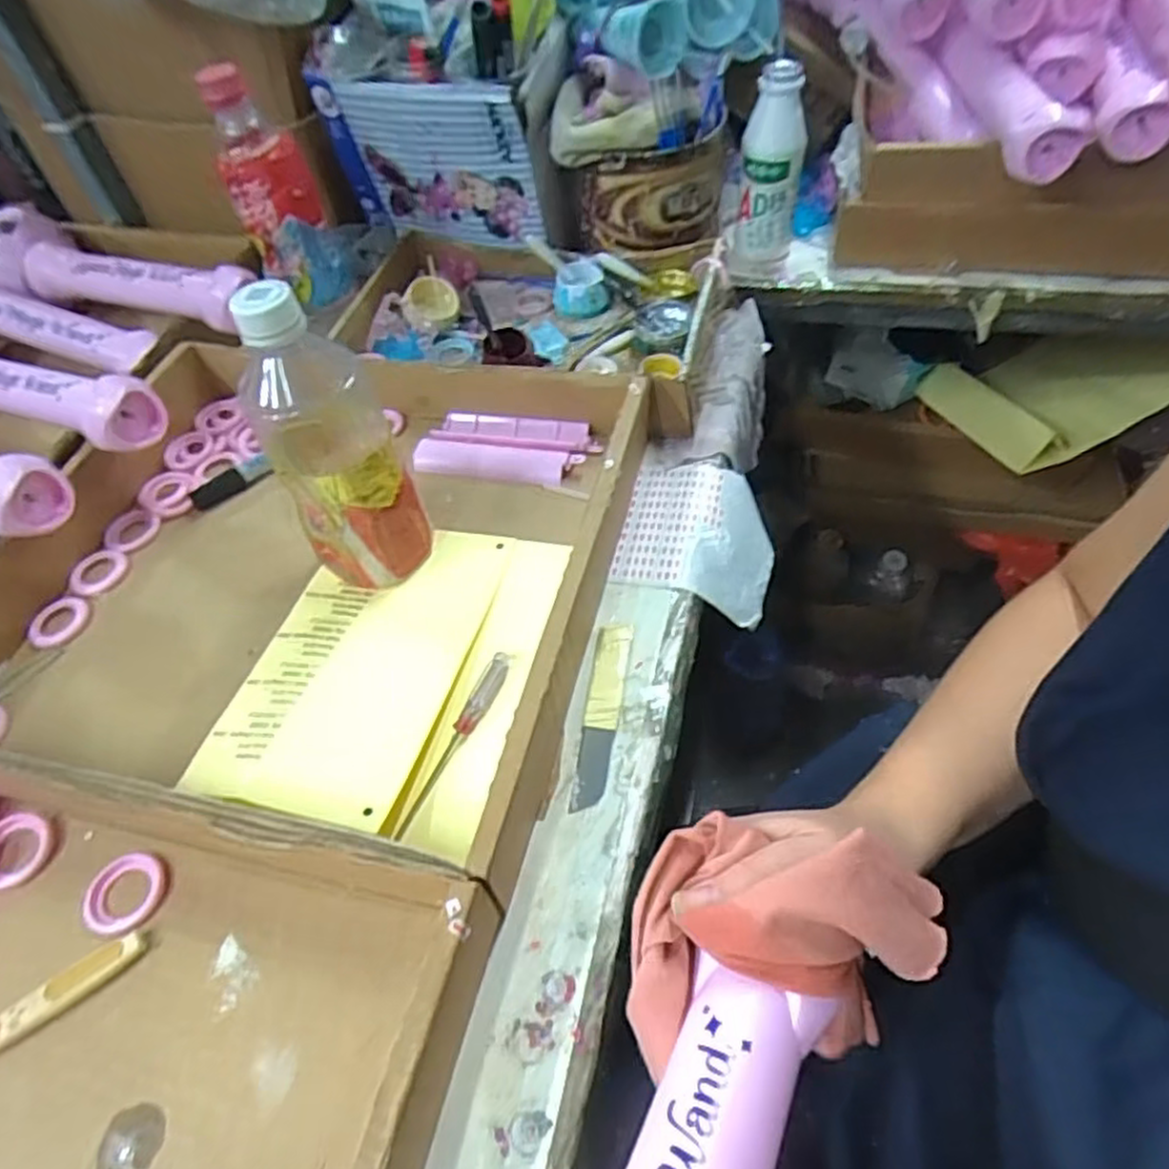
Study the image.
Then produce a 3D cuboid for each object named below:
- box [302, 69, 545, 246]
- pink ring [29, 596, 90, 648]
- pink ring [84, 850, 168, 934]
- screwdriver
[{"bbox_3d":[-0.125,-0.343,0.609,0.171,0.126,0.030,14,55,16],"label":"box"},{"bbox_3d":[-0.343,0.025,0.486,0.038,0.006,0.037,-2,53,3],"label":"pink ring"},{"bbox_3d":[-0.227,0.151,0.367,0.039,0.004,0.039,-2,53,3],"label":"pink ring"},{"bbox_3d":[-0.069,0.085,0.404,0.011,0.012,0.115,18,56,17],"label":"screwdriver"}]

